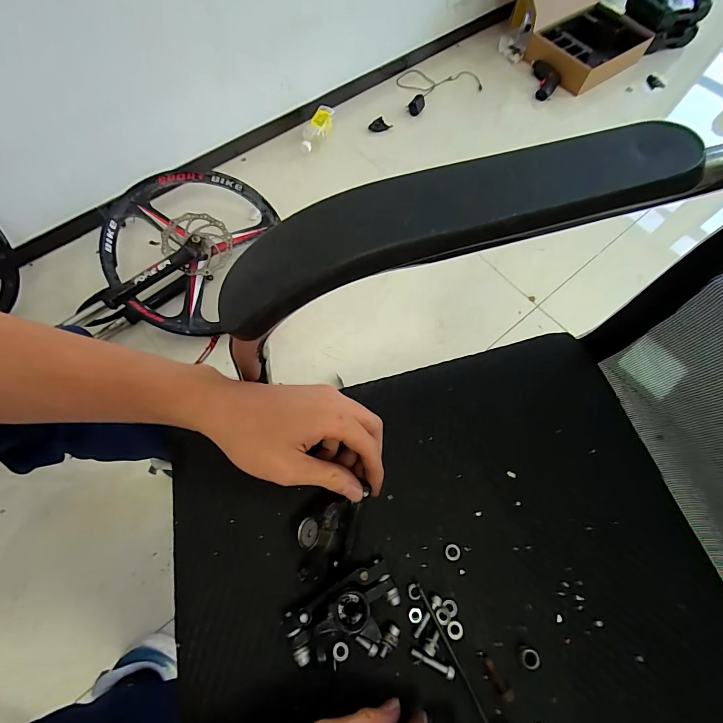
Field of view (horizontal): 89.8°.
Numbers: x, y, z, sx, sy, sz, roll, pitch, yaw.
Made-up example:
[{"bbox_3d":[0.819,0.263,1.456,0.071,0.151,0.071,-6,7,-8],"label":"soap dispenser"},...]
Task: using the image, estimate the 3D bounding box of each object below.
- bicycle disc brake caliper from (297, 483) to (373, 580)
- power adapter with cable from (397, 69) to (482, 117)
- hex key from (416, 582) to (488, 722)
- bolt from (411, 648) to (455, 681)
[{"bbox_3d":[-0.024,0.135,0.285,0.070,0.037,0.044,-38,74,-17],"label":"bicycle disc brake caliper"},{"bbox_3d":[0.246,-0.996,1.296,0.315,0.045,0.232,-32,72,-14],"label":"power adapter with cable"},{"bbox_3d":[0.066,0.223,0.273,0.013,0.008,0.104,-23,70,-12],"label":"hex key"},{"bbox_3d":[0.054,0.227,0.272,0.034,0.006,0.007,23,68,7],"label":"bolt"}]

